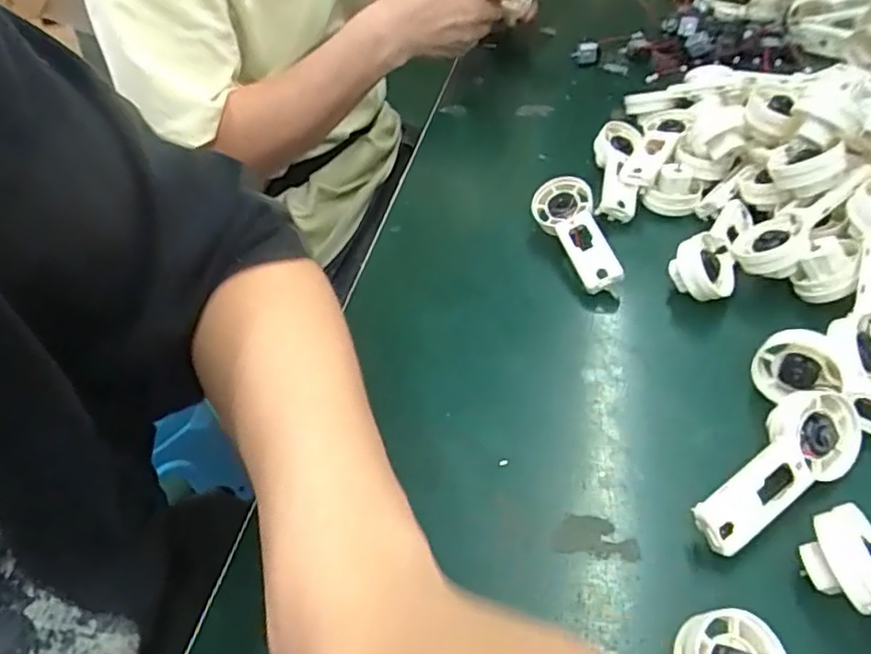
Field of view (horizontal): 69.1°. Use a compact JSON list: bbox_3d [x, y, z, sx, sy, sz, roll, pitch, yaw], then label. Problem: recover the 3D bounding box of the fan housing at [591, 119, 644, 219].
[{"bbox_3d":[0.130,-0.111,0.454,0.032,0.024,0.086,3,60,10],"label":"fan housing"}]

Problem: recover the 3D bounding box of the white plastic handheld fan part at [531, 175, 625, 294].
[{"bbox_3d":[0.089,-0.060,0.410,0.037,0.034,0.085,-9,45,-1],"label":"white plastic handheld fan part"}]

